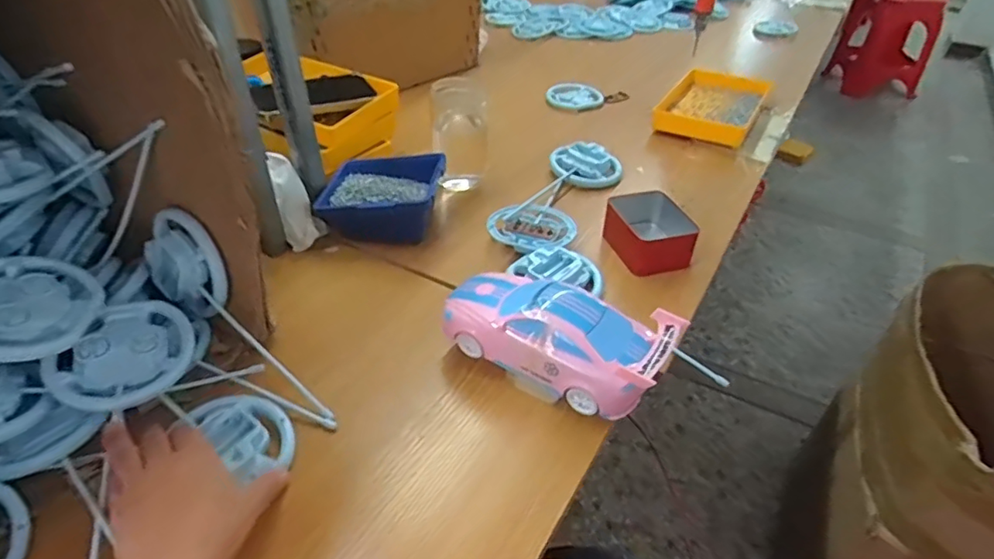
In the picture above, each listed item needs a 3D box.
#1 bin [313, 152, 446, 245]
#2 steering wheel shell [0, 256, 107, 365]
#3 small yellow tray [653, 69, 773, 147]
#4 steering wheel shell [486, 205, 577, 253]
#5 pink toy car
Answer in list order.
[{"bbox_3d":[-0.137,-0.098,0.696,0.142,0.072,0.120,6,40,5],"label":"bin"},{"bbox_3d":[-0.372,0.020,0.436,0.092,0.018,0.100,16,44,-16],"label":"steering wheel shell"},{"bbox_3d":[0.355,-0.285,0.927,0.148,0.039,0.209,24,44,24],"label":"small yellow tray"},{"bbox_3d":[0.043,-0.065,0.674,0.104,0.016,0.094,26,45,26],"label":"steering wheel shell"},{"bbox_3d":[0.048,0.045,0.489,0.200,0.067,0.085,23,44,24],"label":"pink toy car"}]

